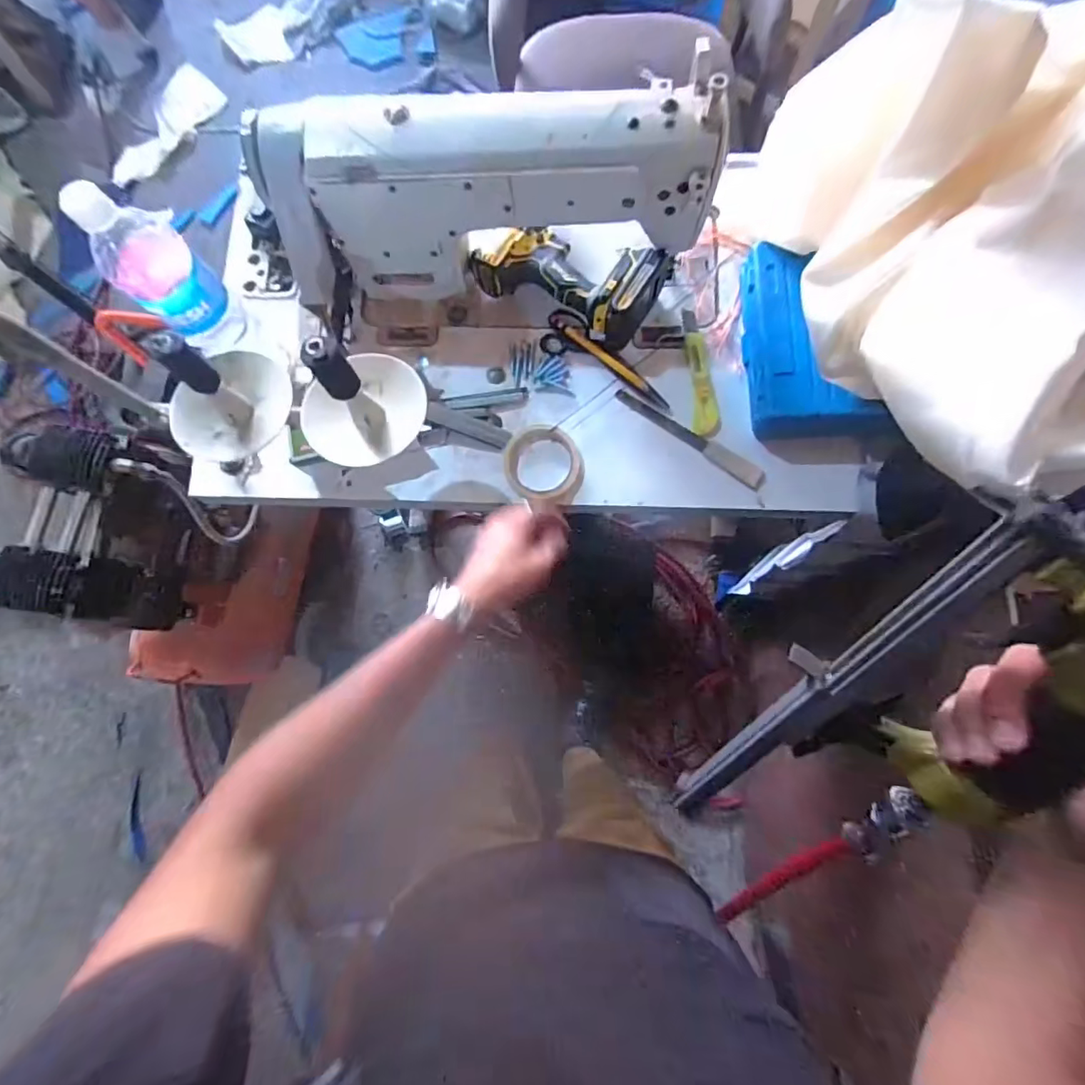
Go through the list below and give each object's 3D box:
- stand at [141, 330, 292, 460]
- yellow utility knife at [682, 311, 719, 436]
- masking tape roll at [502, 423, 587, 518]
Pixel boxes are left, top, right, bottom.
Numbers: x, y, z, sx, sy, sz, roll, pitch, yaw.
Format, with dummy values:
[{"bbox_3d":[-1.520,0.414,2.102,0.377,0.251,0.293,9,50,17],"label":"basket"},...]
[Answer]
[{"bbox_3d":[-0.315,-0.144,0.491,0.108,0.102,0.118,24,82,8],"label":"stand"},{"bbox_3d":[0.202,-0.217,0.669,0.034,0.010,0.164,-3,79,4],"label":"yellow utility knife"},{"bbox_3d":[0.002,-0.097,0.656,0.104,0.023,0.096,0,80,-1],"label":"masking tape roll"}]

